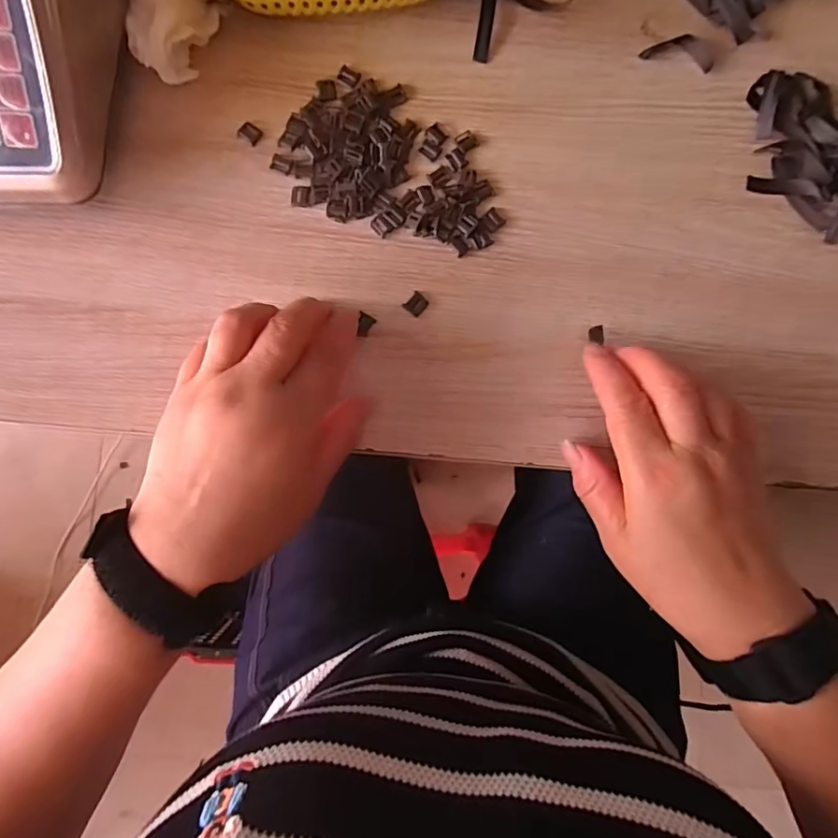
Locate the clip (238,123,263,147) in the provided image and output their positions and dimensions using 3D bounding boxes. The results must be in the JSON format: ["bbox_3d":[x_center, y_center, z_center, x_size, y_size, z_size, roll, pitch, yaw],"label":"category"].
[{"bbox_3d":[-0.102,-0.173,0.318,0.013,0.004,0.012,28,84,2],"label":"clip"}]

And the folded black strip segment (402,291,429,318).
[{"bbox_3d":[-0.001,-0.068,0.312,0.011,0.004,0.012,40,85,3],"label":"folded black strip segment"}]

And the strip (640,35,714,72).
[{"bbox_3d":[0.161,-0.229,0.326,0.042,0.006,0.020,13,84,0],"label":"strip"}]

